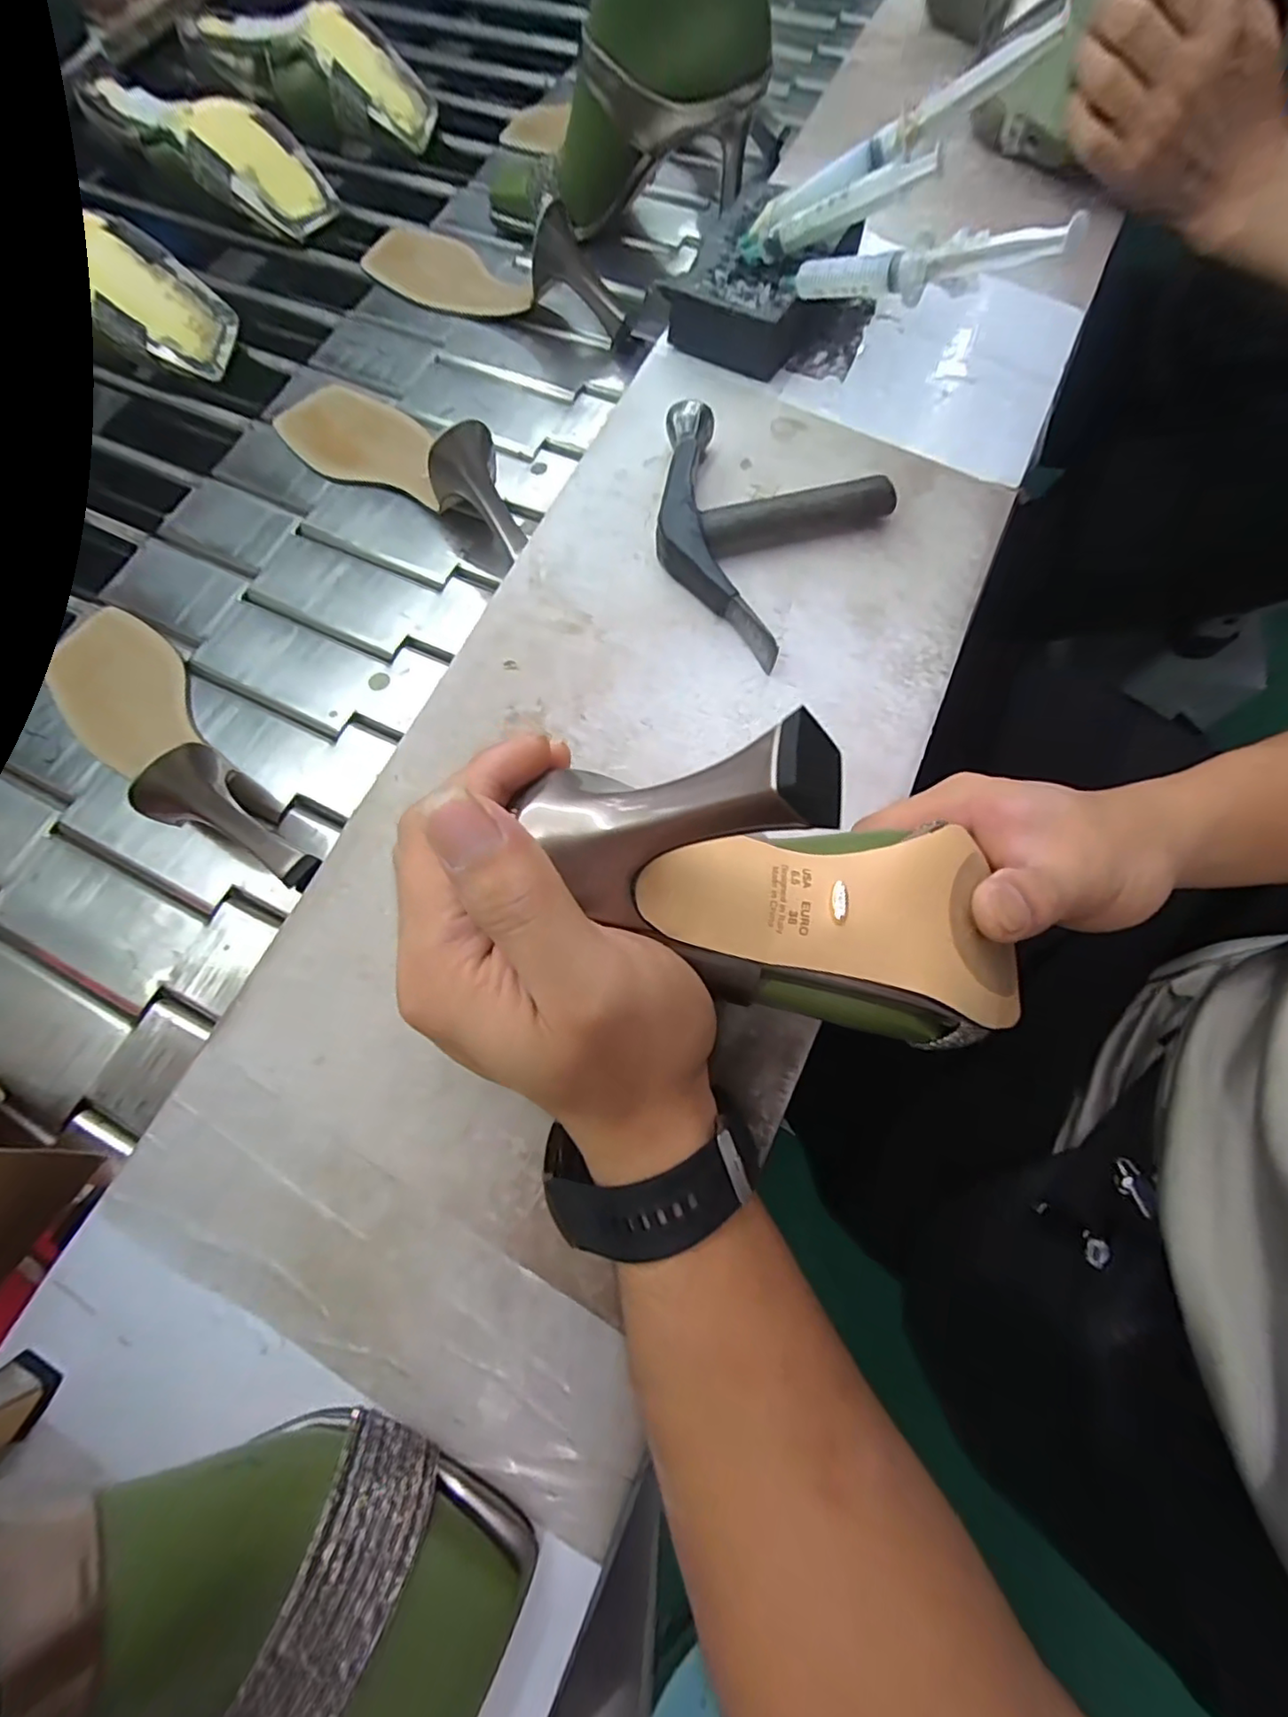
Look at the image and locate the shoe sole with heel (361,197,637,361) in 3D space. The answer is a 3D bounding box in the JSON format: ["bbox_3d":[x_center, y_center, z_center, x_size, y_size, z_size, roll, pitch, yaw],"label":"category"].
[{"bbox_3d":[-0.125,-0.474,0.481,0.242,0.066,0.080,38,77,14],"label":"shoe sole with heel"}]

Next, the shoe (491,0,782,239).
[{"bbox_3d":[-0.016,-0.576,0.466,0.228,0.160,0.068,2,72,3],"label":"shoe"}]

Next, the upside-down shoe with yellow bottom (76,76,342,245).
[{"bbox_3d":[-0.385,-0.624,0.544,0.217,0.059,0.084,31,75,12],"label":"upside-down shoe with yellow bottom"}]

